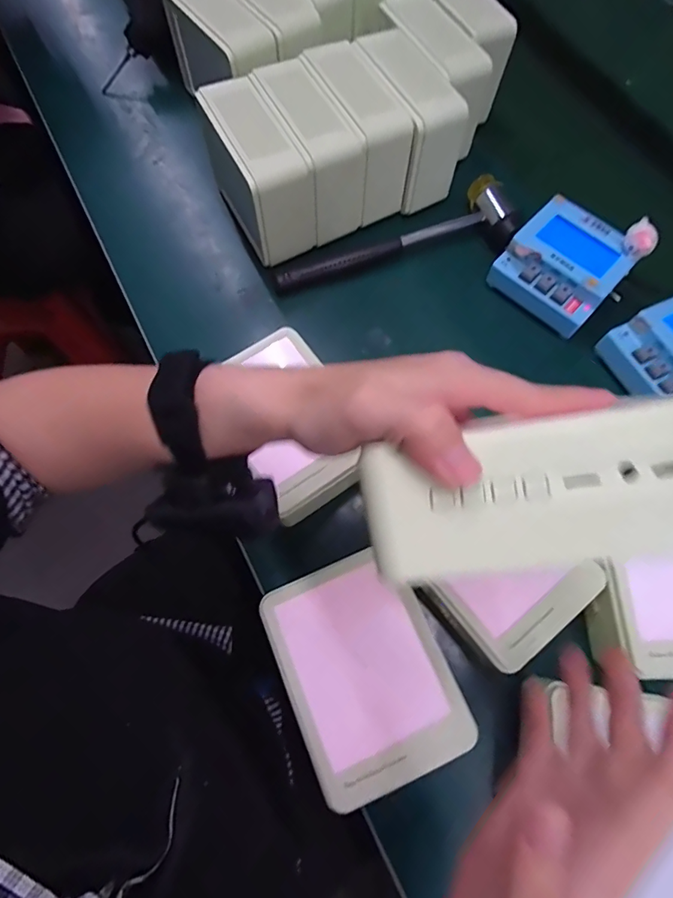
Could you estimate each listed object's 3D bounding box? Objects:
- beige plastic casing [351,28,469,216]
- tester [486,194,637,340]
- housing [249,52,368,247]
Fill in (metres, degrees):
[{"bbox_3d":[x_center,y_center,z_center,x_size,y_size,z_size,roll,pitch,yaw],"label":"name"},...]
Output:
[{"bbox_3d":[0.069,-0.335,0.477,0.054,0.091,0.138,-24,71,-9],"label":"beige plastic casing"},{"bbox_3d":[0.218,-0.176,0.448,0.100,0.040,0.097,43,75,14],"label":"tester"},{"bbox_3d":[-0.027,-0.294,0.464,0.059,0.093,0.131,-26,72,-10],"label":"housing"}]

